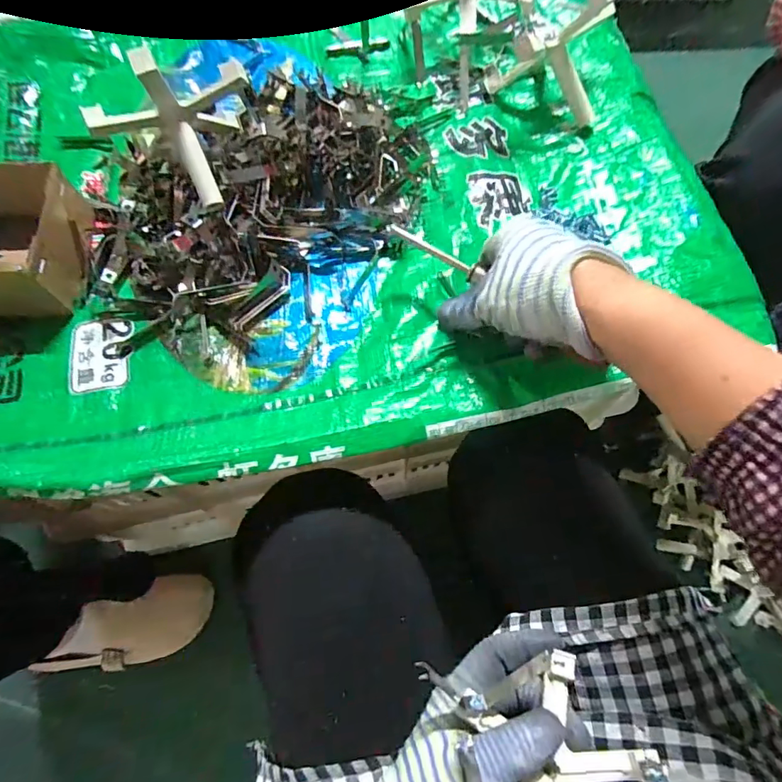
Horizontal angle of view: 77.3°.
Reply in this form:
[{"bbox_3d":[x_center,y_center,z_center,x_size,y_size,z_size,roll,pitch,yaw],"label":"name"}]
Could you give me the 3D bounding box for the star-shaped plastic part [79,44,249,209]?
[{"bbox_3d":[-0.147,-0.195,0.333,0.082,0.081,0.089,22,70,9],"label":"star-shaped plastic part"}]

